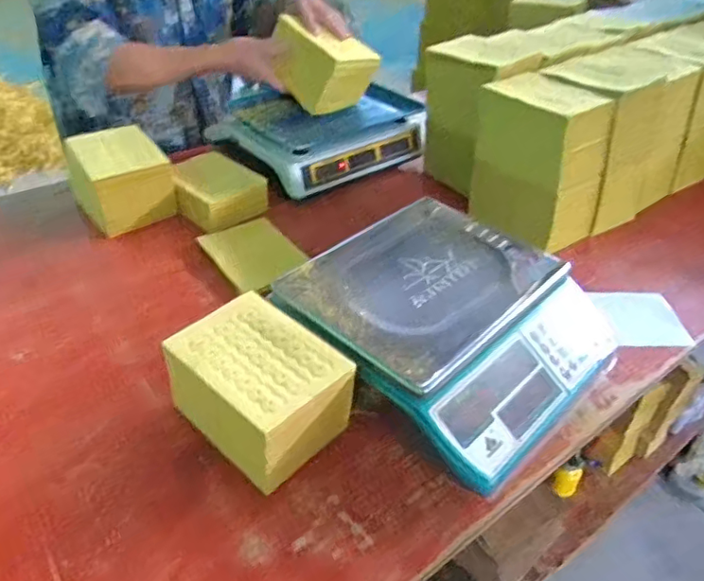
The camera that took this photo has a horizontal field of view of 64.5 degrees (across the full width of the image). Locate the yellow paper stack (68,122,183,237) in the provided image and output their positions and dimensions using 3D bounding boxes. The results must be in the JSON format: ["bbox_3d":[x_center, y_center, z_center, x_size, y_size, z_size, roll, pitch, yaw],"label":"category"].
[{"bbox_3d":[-0.375,-0.182,0.908,0.124,0.100,0.159,-27,49,-31],"label":"yellow paper stack"}]

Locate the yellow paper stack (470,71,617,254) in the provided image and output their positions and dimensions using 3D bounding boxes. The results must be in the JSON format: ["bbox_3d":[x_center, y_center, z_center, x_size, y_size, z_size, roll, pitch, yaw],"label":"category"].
[{"bbox_3d":[0.298,-0.208,0.885,0.121,0.212,0.183,-25,47,-29],"label":"yellow paper stack"}]

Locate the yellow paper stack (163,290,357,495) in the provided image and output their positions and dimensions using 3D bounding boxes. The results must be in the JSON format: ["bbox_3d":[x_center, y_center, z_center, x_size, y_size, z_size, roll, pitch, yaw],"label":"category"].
[{"bbox_3d":[-0.093,0.102,0.580,0.180,0.094,0.125,33,48,29],"label":"yellow paper stack"}]

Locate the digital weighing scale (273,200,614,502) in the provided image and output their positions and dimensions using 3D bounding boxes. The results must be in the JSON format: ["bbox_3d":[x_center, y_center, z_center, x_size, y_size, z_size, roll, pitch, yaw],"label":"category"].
[{"bbox_3d":[0.119,0.029,0.657,0.303,0.092,0.298,33,48,31],"label":"digital weighing scale"}]

